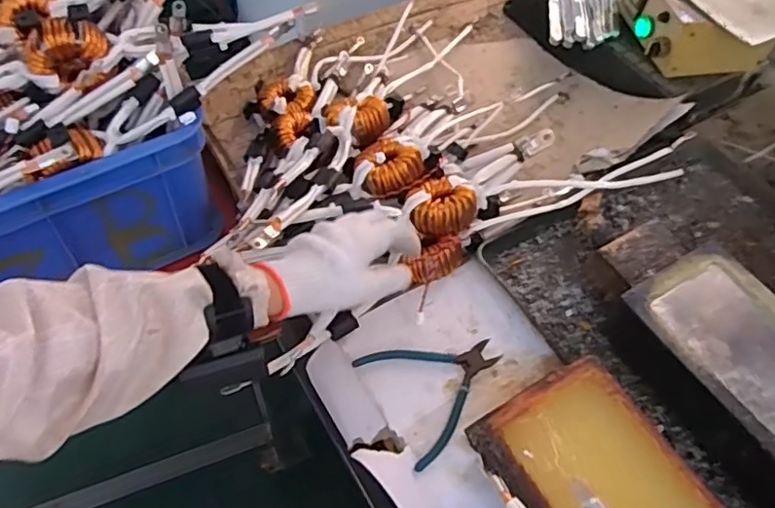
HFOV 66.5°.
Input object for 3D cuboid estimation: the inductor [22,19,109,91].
[{"bbox_3d":[-0.312,-0.193,0.584,0.078,0.071,0.048,-32,50,3],"label":"inductor"}]

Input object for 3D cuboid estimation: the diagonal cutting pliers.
[{"bbox_3d":[0.054,0.129,0.593,0.135,0.010,0.120,-25,61,-21],"label":"diagonal cutting pliers"}]

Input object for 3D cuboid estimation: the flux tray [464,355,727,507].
[{"bbox_3d":[0.186,0.209,0.516,0.145,0.068,0.207,-28,62,-22],"label":"flux tray"}]

